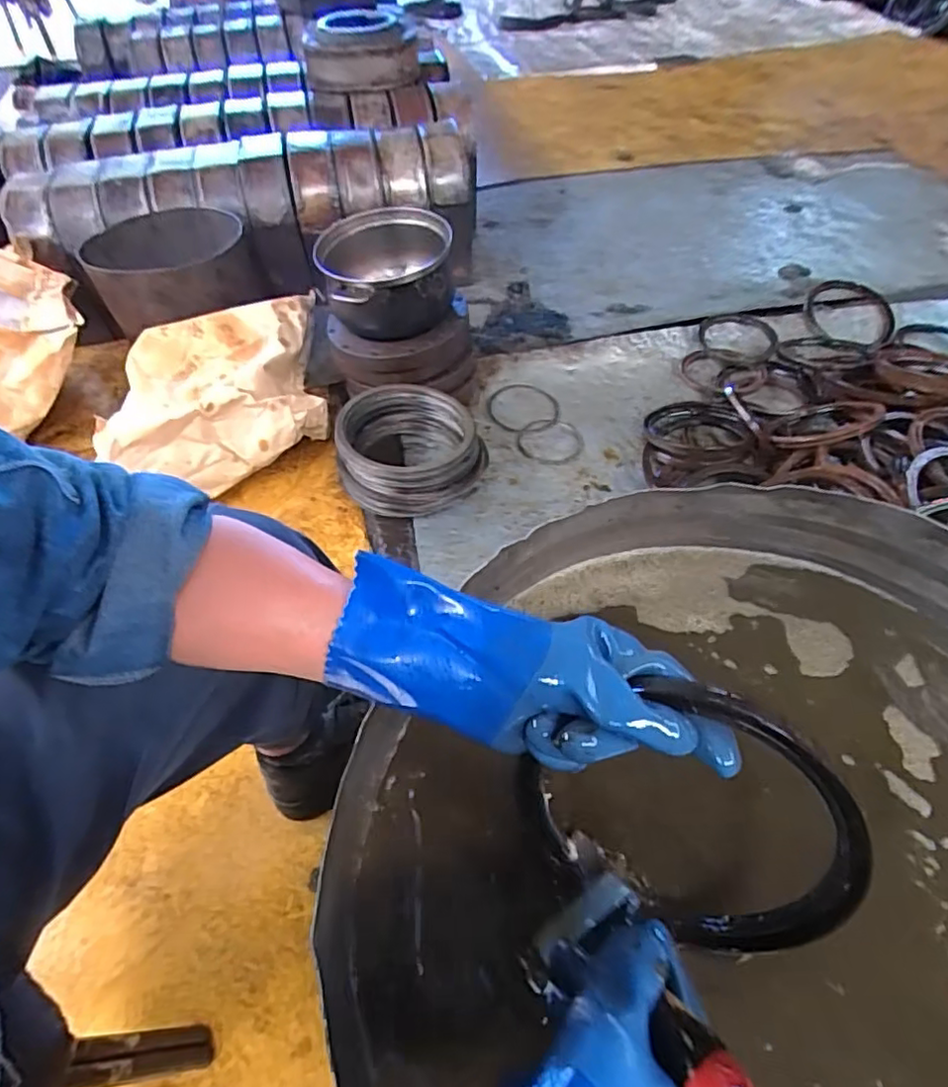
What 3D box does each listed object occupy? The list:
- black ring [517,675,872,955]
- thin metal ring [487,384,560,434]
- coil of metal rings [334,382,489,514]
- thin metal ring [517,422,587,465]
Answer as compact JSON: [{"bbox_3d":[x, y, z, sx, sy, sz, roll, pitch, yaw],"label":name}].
[{"bbox_3d":[0.126,0.169,0.361,0.177,0.190,0.017,44,32,-3],"label":"black ring"},{"bbox_3d":[0.095,-0.255,1.154,0.139,0.008,0.132,3,57,-5],"label":"thin metal ring"},{"bbox_3d":[-0.101,-0.150,0.999,0.229,0.130,0.216,-1,52,1],"label":"coil of metal rings"},{"bbox_3d":[0.140,-0.184,1.105,0.122,0.010,0.110,-2,52,1],"label":"thin metal ring"}]

